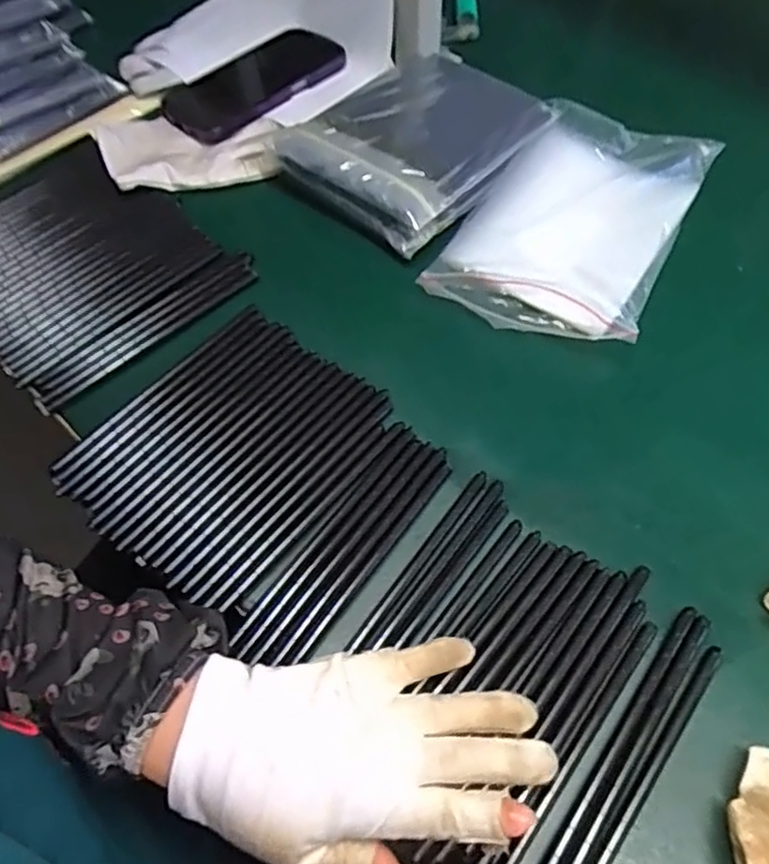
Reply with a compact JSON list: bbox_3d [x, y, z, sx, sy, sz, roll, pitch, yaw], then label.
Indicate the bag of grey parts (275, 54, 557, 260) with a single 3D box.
[{"bbox_3d":[0.025,-0.230,0.549,0.146,0.050,0.188,37,65,21],"label":"bag of grey parts"}]

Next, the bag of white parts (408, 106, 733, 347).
[{"bbox_3d":[0.144,-0.164,0.518,0.146,0.036,0.227,23,61,15],"label":"bag of white parts"}]

